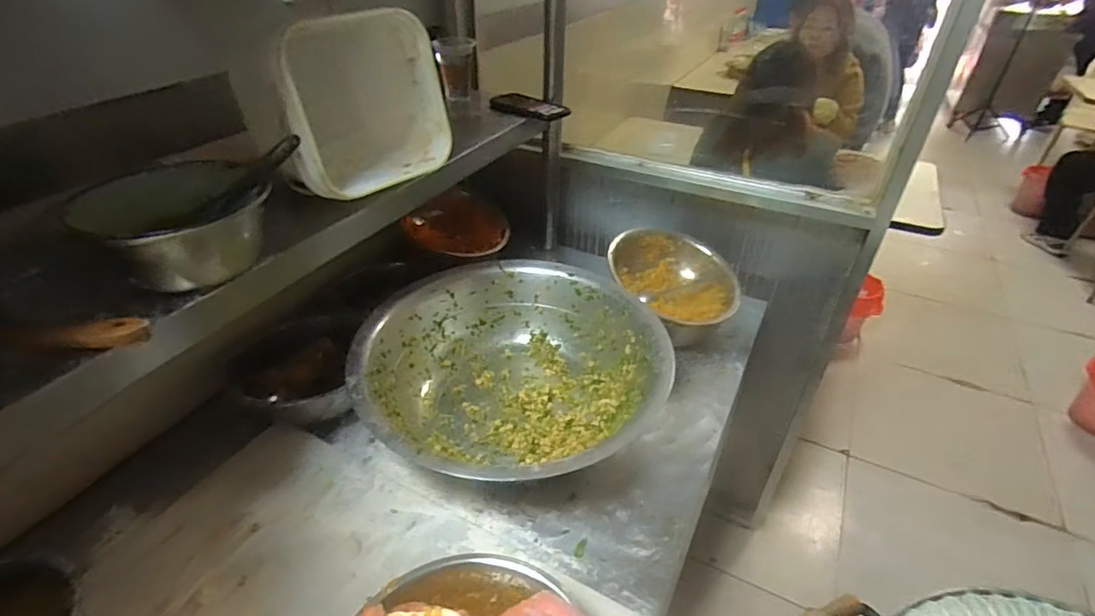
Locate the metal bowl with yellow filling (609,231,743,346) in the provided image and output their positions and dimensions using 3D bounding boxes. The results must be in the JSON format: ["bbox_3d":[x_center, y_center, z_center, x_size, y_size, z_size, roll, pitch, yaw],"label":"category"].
[{"bbox_3d":[0.254,-0.042,1.064,0.248,0.138,0.215,28,44,30],"label":"metal bowl with yellow filling"}]

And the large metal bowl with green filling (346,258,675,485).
[{"bbox_3d":[-0.059,0.104,0.868,0.456,0.132,0.471,1,37,-1],"label":"large metal bowl with green filling"}]

